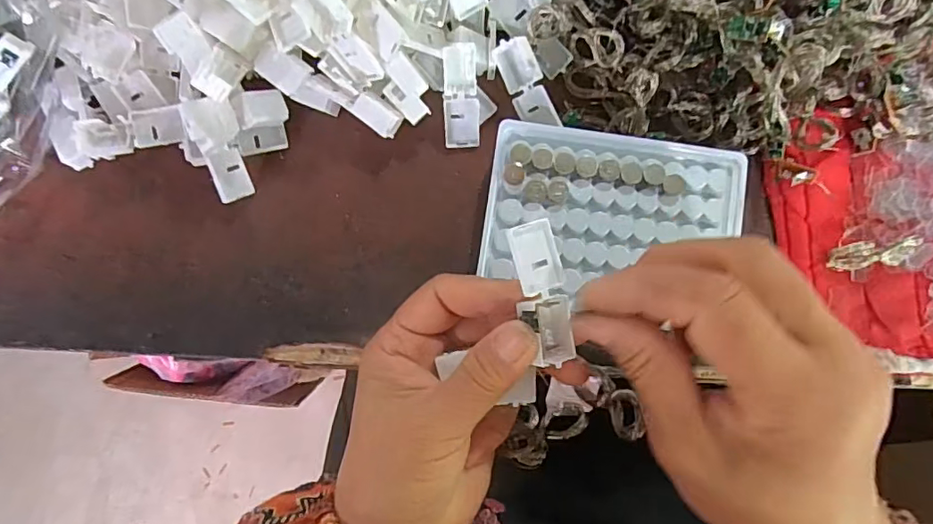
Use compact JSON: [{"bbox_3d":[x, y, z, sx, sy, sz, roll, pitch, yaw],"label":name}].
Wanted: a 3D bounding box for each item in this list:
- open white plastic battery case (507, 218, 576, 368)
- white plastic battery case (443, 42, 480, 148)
[{"bbox_3d":[0.030,0.012,0.212,0.022,0.013,0.054,-19,101,-24],"label":"open white plastic battery case"},{"bbox_3d":[-0.003,-0.091,0.301,0.019,0.008,0.055,-1,114,1],"label":"white plastic battery case"}]

